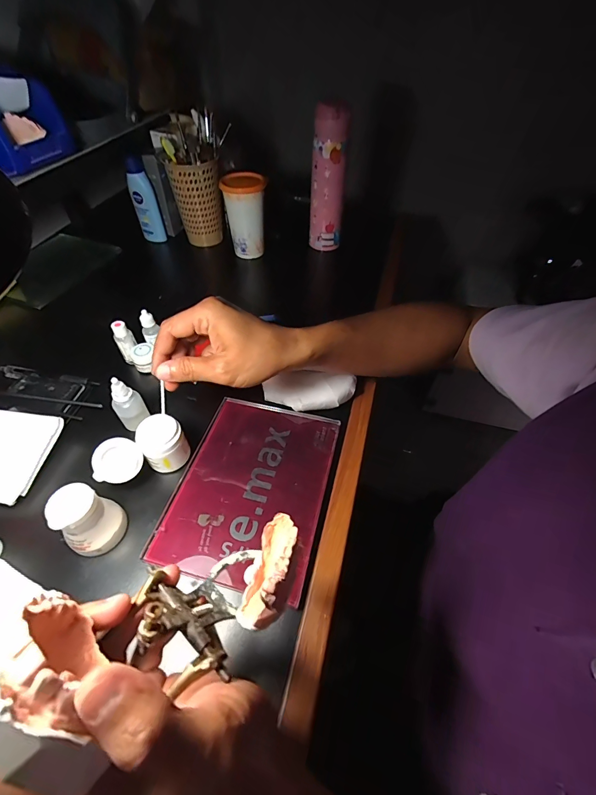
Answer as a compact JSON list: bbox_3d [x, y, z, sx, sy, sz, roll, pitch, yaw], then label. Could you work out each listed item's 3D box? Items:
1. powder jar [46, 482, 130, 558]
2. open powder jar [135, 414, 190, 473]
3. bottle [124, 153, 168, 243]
[{"bbox_3d":[-0.186,0.108,0.317,0.042,0.056,0.043,0,50,-1],"label":"powder jar"},{"bbox_3d":[-0.143,0.048,0.376,0.044,0.045,0.043,0,50,-1],"label":"open powder jar"},{"bbox_3d":[-0.287,-0.373,0.671,0.045,0.144,0.033,-4,47,-5],"label":"bottle"}]

